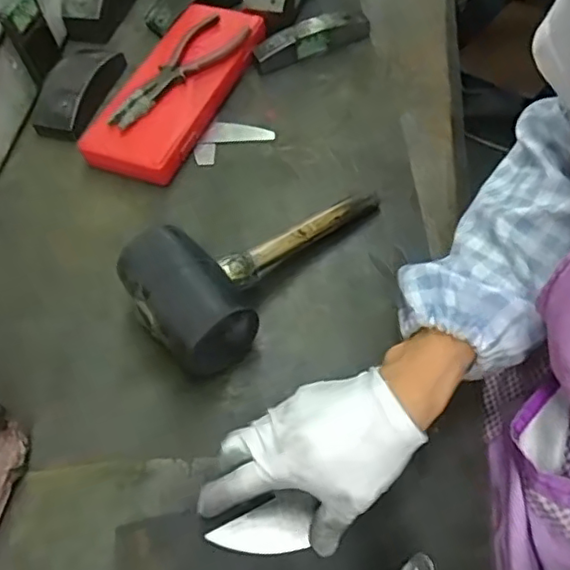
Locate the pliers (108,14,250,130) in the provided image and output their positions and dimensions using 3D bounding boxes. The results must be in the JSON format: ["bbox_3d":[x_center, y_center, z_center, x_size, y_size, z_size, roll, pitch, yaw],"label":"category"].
[{"bbox_3d":[-0.106,-0.227,0.641,0.058,0.020,0.200,20,60,17],"label":"pliers"}]

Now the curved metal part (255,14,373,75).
[{"bbox_3d":[0.031,-0.281,0.688,0.140,0.037,0.022,-23,57,-11],"label":"curved metal part"}]

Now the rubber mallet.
[{"bbox_3d":[-0.011,-0.023,0.498,0.228,0.074,0.116,-29,59,-15],"label":"rubber mallet"}]

